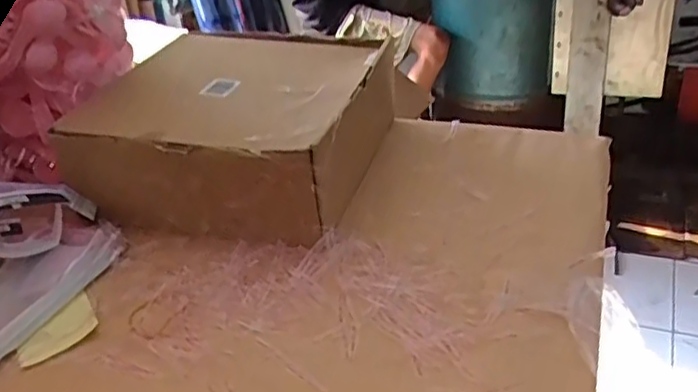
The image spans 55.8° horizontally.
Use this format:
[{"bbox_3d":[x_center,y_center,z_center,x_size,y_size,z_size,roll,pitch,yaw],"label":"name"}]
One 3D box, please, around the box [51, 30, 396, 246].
[{"bbox_3d":[-0.105,-0.078,0.670,0.256,0.110,0.261,4,33,17],"label":"box"}]

